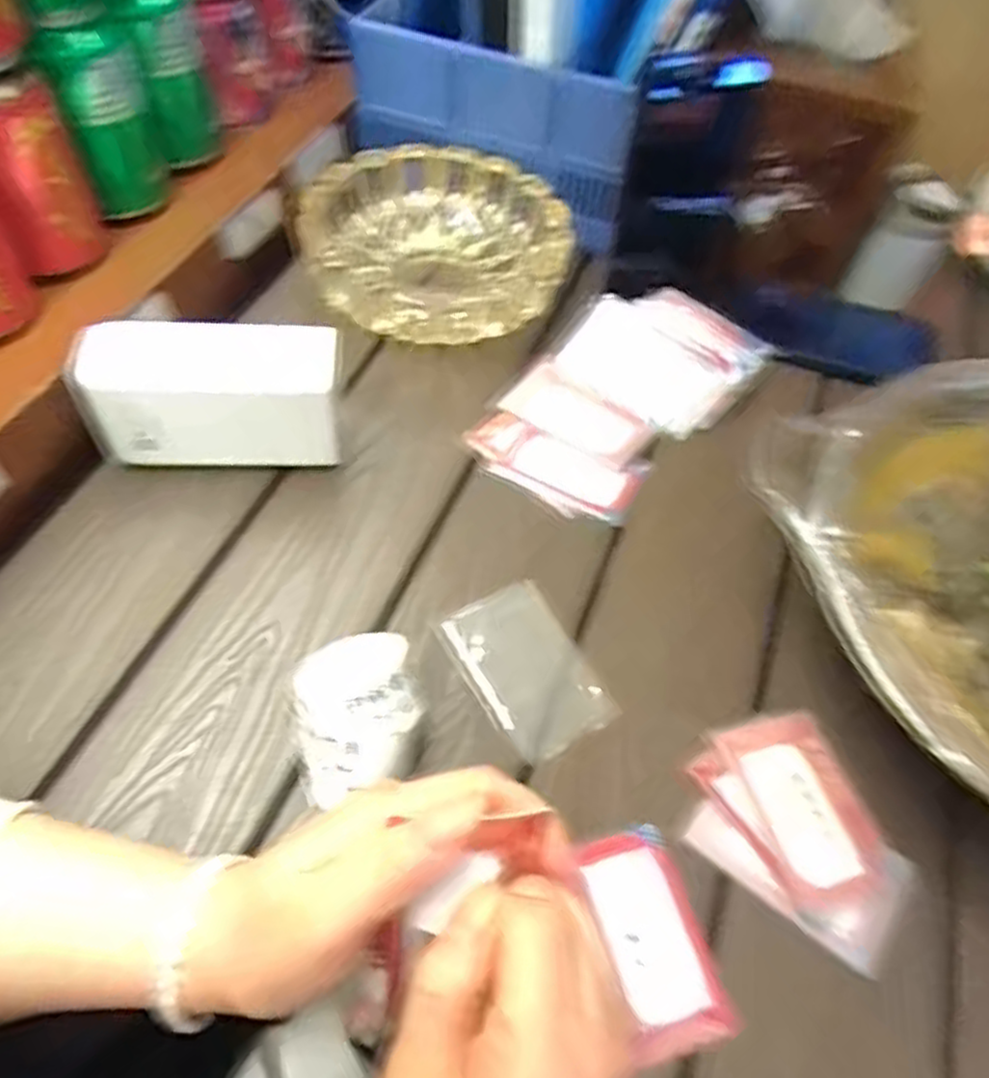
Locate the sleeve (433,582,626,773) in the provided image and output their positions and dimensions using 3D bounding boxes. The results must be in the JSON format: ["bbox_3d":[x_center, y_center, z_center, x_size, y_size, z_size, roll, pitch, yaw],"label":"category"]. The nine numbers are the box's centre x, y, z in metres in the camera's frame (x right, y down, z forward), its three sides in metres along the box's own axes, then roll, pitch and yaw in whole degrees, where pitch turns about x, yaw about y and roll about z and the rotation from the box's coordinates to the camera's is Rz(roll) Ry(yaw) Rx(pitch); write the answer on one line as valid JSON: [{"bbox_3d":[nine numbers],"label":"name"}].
[{"bbox_3d":[0.017,0.068,0.399,0.059,0.010,0.091,-25,61,-20],"label":"sleeve"}]

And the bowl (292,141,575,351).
[{"bbox_3d":[-0.041,-0.209,0.546,0.174,0.056,0.168,2,55,-3],"label":"bowl"}]

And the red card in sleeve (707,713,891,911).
[{"bbox_3d":[0.148,0.124,0.361,0.055,0.006,0.084,-14,56,-14],"label":"red card in sleeve"}]

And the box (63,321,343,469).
[{"bbox_3d":[-0.155,-0.077,0.435,0.134,0.080,0.047,-1,56,-6],"label":"box"}]

